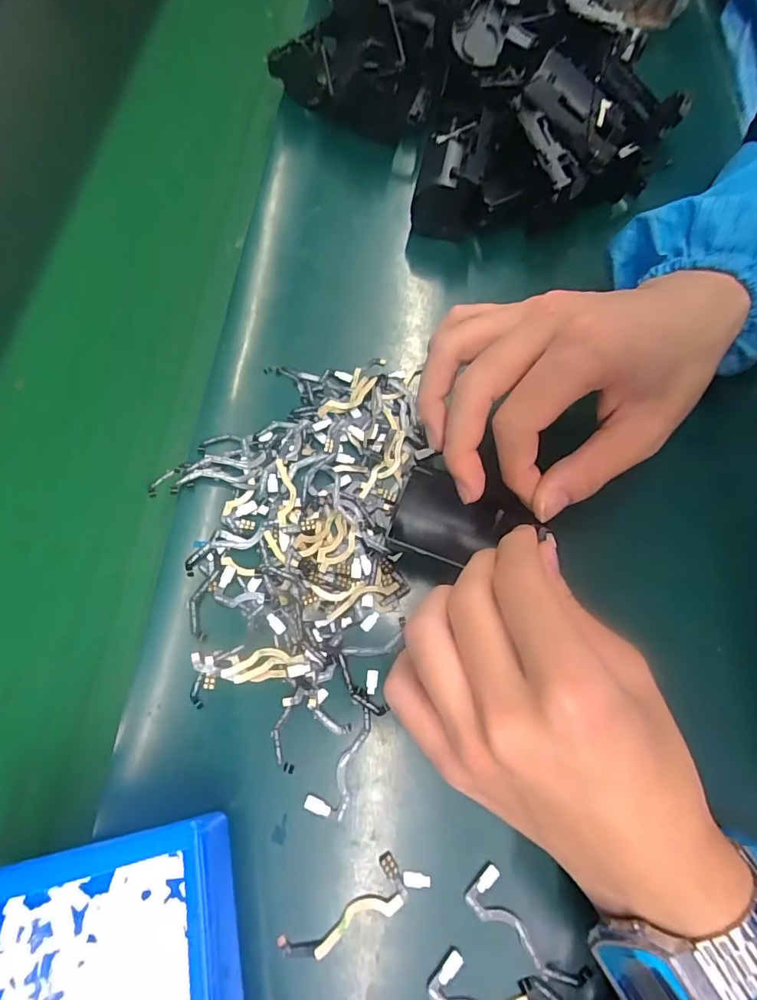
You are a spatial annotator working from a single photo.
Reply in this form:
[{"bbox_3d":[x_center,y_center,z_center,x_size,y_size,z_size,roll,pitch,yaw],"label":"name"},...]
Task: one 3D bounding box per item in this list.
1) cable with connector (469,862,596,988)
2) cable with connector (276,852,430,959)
[{"bbox_3d":[0.061,0.175,0.203,0.053,0.004,0.017,39,72,13],"label":"cable with connector"},{"bbox_3d":[-0.011,0.165,0.205,0.062,0.004,0.018,-25,71,-11],"label":"cable with connector"}]

